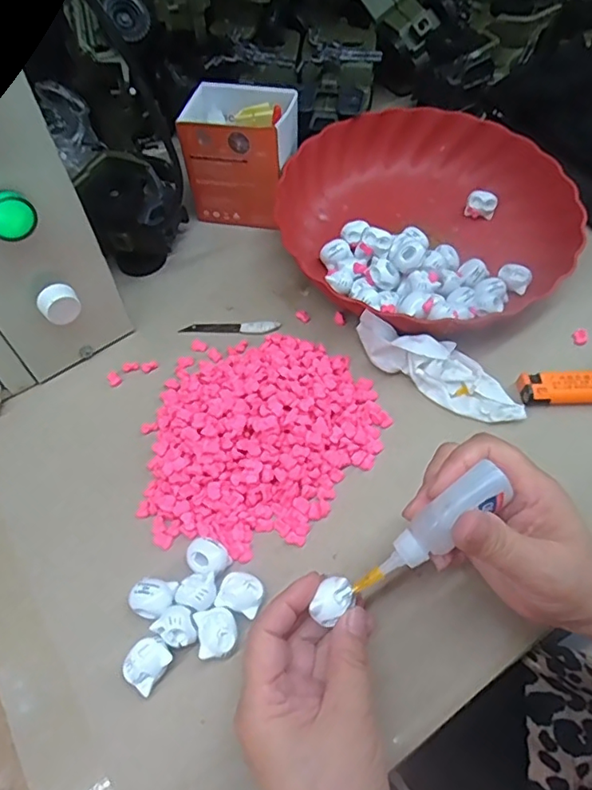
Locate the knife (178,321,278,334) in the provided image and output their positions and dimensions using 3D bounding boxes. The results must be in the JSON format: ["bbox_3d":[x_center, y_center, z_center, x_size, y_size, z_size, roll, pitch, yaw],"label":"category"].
[{"bbox_3d":[-0.054,-0.055,0.445,0.080,0.004,0.013,-1,57,3],"label":"knife"}]

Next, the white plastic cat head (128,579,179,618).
[{"bbox_3d":[-0.083,0.120,0.320,0.024,0.022,0.021,6,57,7],"label":"white plastic cat head"}]

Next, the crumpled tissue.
[{"bbox_3d":[0.102,-0.022,0.390,0.128,0.032,0.038,30,63,21],"label":"crumpled tissue"}]

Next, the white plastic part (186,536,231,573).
[{"bbox_3d":[-0.053,0.099,0.329,0.024,0.015,0.022,37,66,24],"label":"white plastic part"}]

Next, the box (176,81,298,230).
[{"bbox_3d":[-0.047,-0.216,0.493,0.091,0.093,0.071,13,59,12],"label":"box"}]

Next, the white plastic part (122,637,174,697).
[{"bbox_3d":[-0.080,0.147,0.298,0.020,0.017,0.025,35,65,23],"label":"white plastic part"}]

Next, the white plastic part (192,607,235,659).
[{"bbox_3d":[-0.044,0.133,0.305,0.021,0.014,0.025,-13,57,-5],"label":"white plastic part"}]

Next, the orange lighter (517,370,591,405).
[{"bbox_3d":[0.200,-0.005,0.386,0.081,0.012,0.022,-3,57,1],"label":"orange lighter"}]

